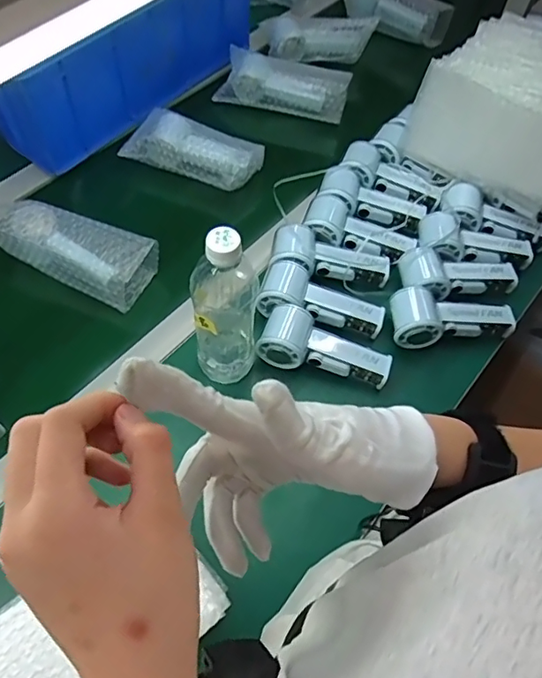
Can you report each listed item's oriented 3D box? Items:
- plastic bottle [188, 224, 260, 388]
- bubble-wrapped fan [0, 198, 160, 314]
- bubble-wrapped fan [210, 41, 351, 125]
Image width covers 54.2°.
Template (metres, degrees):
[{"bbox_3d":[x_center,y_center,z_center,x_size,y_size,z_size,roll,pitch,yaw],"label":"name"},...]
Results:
[{"bbox_3d":[-0.047,-0.031,0.541,0.061,0.218,0.060,2,61,-3],"label":"plastic bottle"},{"bbox_3d":[-0.253,-0.117,0.675,0.201,0.064,0.081,25,62,10],"label":"bubble-wrapped fan"},{"bbox_3d":[0.023,-0.421,0.872,0.210,0.062,0.079,18,61,7],"label":"bubble-wrapped fan"}]

